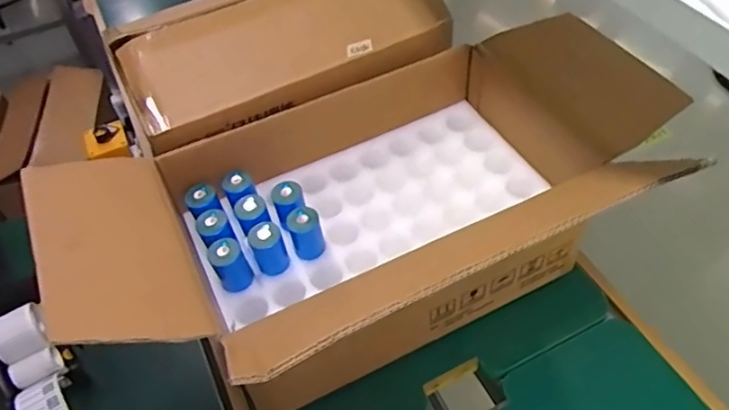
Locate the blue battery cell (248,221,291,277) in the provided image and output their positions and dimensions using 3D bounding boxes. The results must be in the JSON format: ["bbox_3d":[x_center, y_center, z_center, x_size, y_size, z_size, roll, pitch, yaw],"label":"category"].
[{"bbox_3d":[-0.120,0.055,0.737,0.040,0.066,0.035,-19,52,-11],"label":"blue battery cell"}]

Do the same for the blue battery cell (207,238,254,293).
[{"bbox_3d":[-0.166,0.075,0.723,0.040,0.074,0.035,-23,52,-14],"label":"blue battery cell"}]

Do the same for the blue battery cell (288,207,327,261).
[{"bbox_3d":[-0.073,0.034,0.732,0.042,0.057,0.042,-19,52,-11],"label":"blue battery cell"}]

